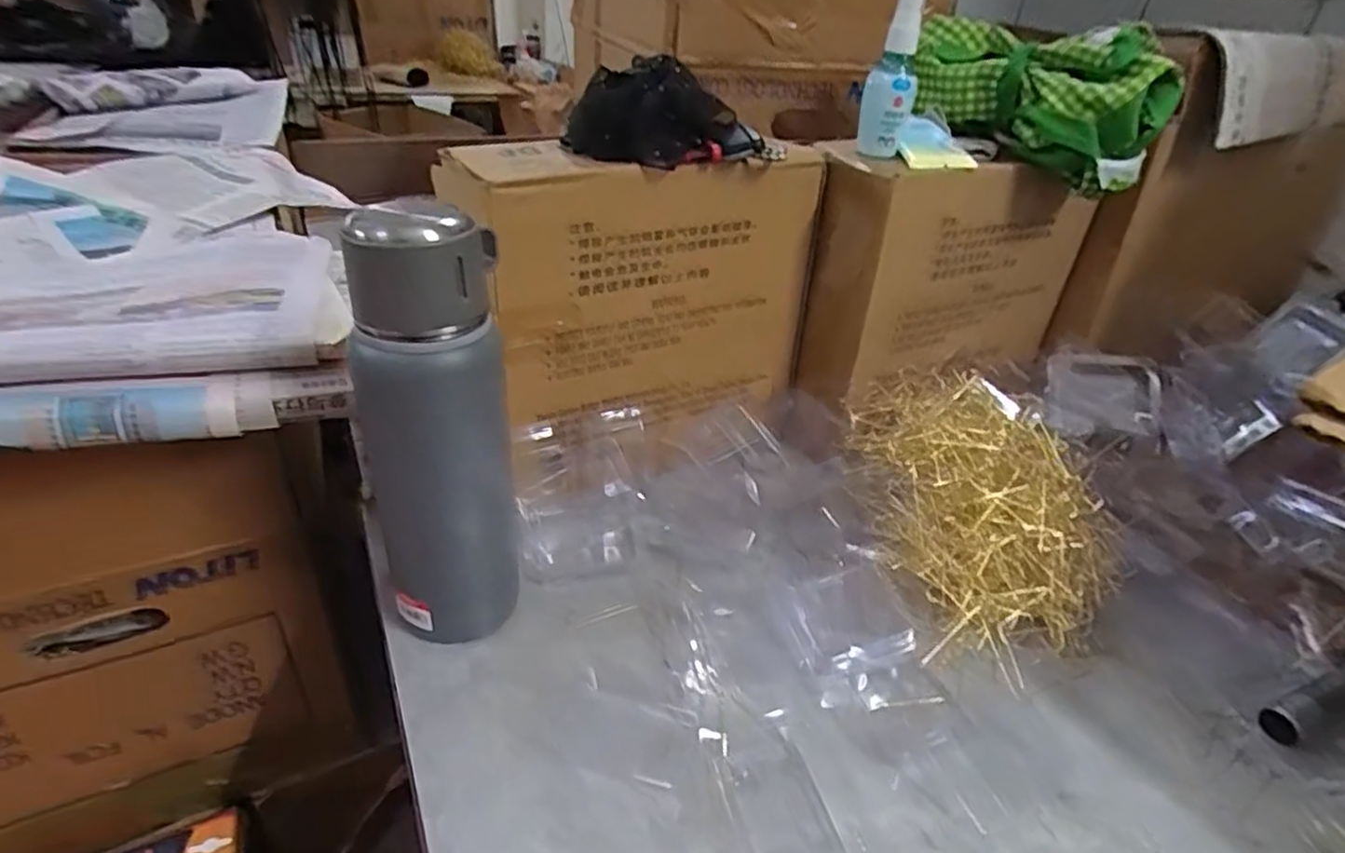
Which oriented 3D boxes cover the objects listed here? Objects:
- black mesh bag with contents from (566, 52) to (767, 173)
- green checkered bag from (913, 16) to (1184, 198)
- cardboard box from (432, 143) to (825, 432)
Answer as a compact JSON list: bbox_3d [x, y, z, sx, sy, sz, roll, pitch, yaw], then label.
[{"bbox_3d":[-0.006,-0.220,0.493,0.140,0.059,0.071,1,33,-6],"label":"black mesh bag with contents"},{"bbox_3d":[0.296,-0.274,0.583,0.074,0.099,0.207,-18,39,-32],"label":"green checkered bag"},{"bbox_3d":[-0.033,-0.123,0.580,0.290,0.202,0.112,-15,37,-28],"label":"cardboard box"}]

